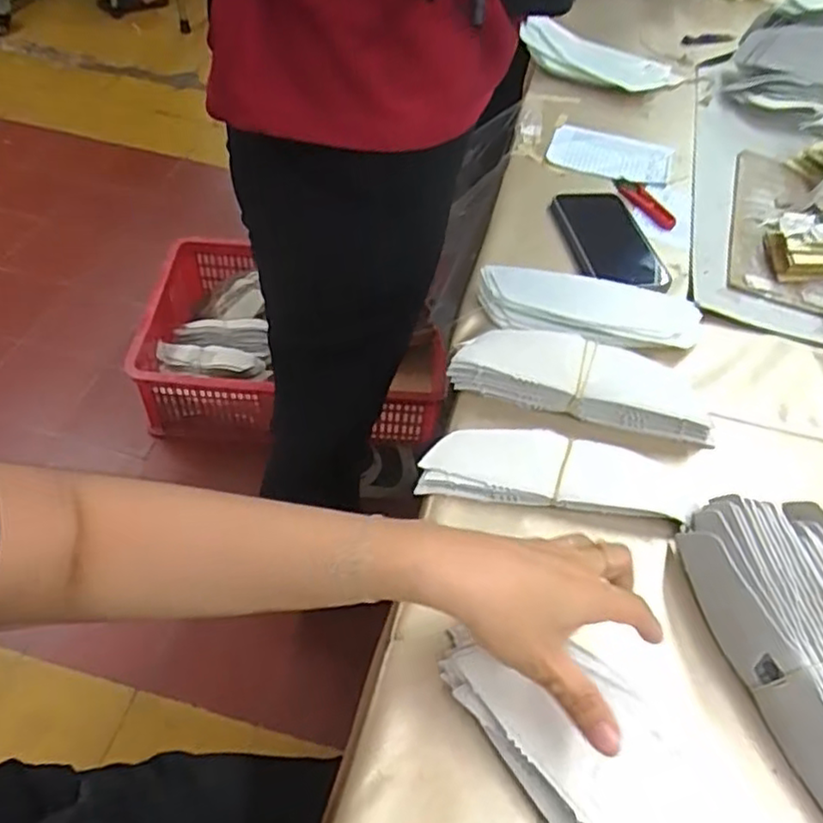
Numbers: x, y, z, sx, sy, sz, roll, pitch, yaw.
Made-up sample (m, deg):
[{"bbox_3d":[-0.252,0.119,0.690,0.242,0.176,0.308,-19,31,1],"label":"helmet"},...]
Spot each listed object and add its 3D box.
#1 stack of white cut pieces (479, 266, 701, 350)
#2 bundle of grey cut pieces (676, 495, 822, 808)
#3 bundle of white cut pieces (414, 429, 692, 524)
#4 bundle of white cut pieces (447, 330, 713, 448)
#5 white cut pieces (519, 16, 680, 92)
[{"bbox_3d":[0.165,-0.093,0.628,0.199,0.031,0.074,7,50,-2],"label":"stack of white cut pieces"},{"bbox_3d":[0.247,0.149,0.420,0.098,0.060,0.223,-4,52,-9],"label":"bundle of grey cut pieces"},{"bbox_3d":[0.108,0.047,0.517,0.198,0.025,0.061,8,50,-1],"label":"bundle of white cut pieces"},{"bbox_3d":[0.139,-0.024,0.559,0.211,0.045,0.056,12,51,4],"label":"bundle of white cut pieces"},{"bbox_3d":[0.260,-0.492,0.954,0.216,0.056,0.078,20,51,9],"label":"white cut pieces"}]

